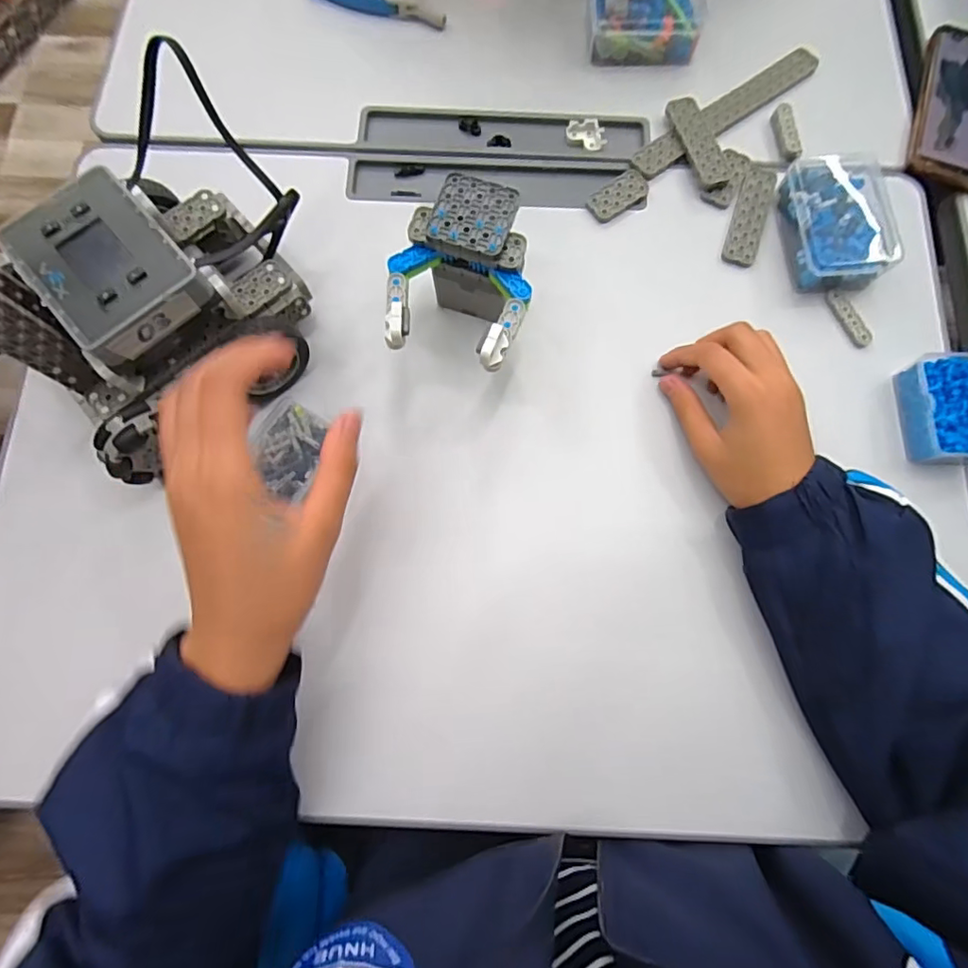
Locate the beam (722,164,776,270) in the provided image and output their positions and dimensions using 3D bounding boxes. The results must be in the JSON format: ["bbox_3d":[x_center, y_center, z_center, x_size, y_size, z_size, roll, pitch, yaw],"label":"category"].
[{"bbox_3d":[0.210,-0.213,0.422,0.025,0.006,0.091,20,78,5],"label":"beam"}]

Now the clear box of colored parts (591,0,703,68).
[{"bbox_3d":[0.136,-0.399,0.455,0.090,0.029,0.071,1,77,1],"label":"clear box of colored parts"}]

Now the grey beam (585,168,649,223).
[{"bbox_3d":[0.107,-0.230,0.426,0.053,0.006,0.025,-35,79,-7],"label":"grey beam"}]

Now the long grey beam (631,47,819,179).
[{"bbox_3d":[0.204,-0.312,0.444,0.199,0.008,0.026,-36,79,-8],"label":"long grey beam"}]

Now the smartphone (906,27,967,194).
[{"bbox_3d":[0.403,-0.317,0.448,0.073,0.012,0.161,16,78,4],"label":"smartphone"}]

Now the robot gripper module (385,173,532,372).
[{"bbox_3d":[-0.014,-0.127,0.366,0.086,0.083,0.114,15,77,3],"label":"robot gripper module"}]

